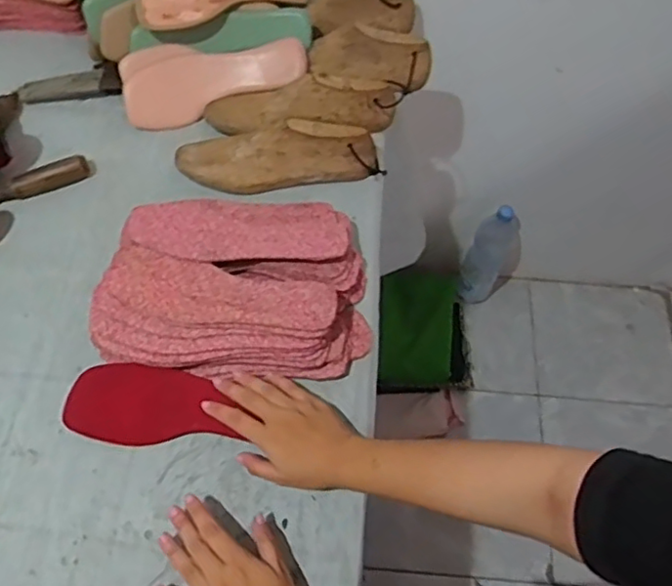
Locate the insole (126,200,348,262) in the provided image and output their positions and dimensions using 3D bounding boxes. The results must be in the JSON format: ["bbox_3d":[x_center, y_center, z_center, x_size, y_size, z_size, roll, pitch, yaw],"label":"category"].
[{"bbox_3d":[-0.110,-0.073,0.706,0.231,0.011,0.095,0,46,-6],"label":"insole"}]

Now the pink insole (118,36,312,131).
[{"bbox_3d":[-0.158,-0.278,0.817,0.237,0.009,0.099,-10,97,-3],"label":"pink insole"}]

